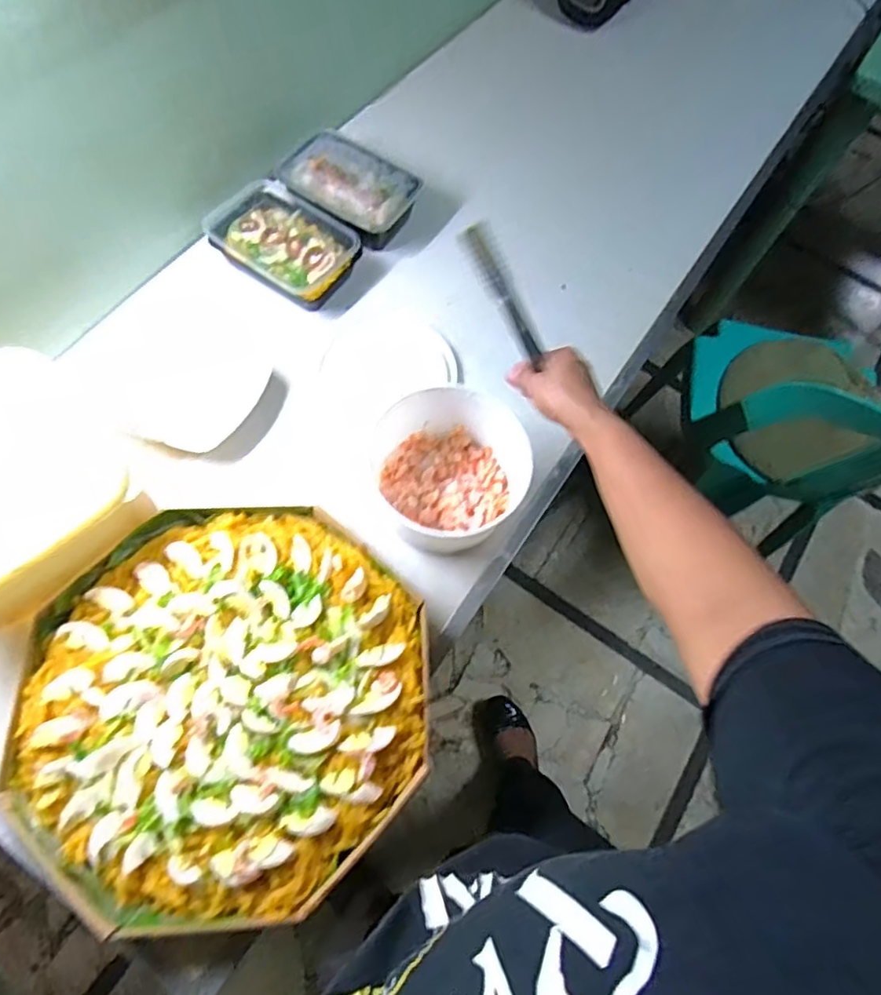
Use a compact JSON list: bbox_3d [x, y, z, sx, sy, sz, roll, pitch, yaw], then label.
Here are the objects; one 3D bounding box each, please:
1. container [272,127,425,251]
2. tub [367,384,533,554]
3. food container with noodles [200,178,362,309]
[{"bbox_3d":[-0.122,-0.416,0.798,0.168,0.057,0.120,33,68,11],"label":"container"},{"bbox_3d":[0.019,-0.038,0.643,0.167,0.078,0.164,1,66,-3],"label":"tub"},{"bbox_3d":[-0.204,-0.325,0.761,0.179,0.052,0.130,38,69,13],"label":"food container with noodles"}]

